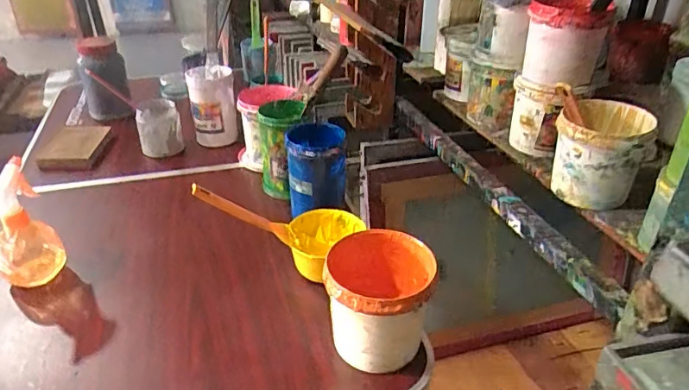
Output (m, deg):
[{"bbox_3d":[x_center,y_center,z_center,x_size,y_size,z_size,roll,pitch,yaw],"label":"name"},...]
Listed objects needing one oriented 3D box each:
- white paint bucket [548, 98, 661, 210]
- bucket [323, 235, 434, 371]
[{"bbox_3d":[0.369,-0.064,0.728,0.136,0.150,0.127,10,34,16],"label":"white paint bucket"},{"bbox_3d":[0.041,0.126,0.595,0.120,0.123,0.124,0,32,0],"label":"bucket"}]

